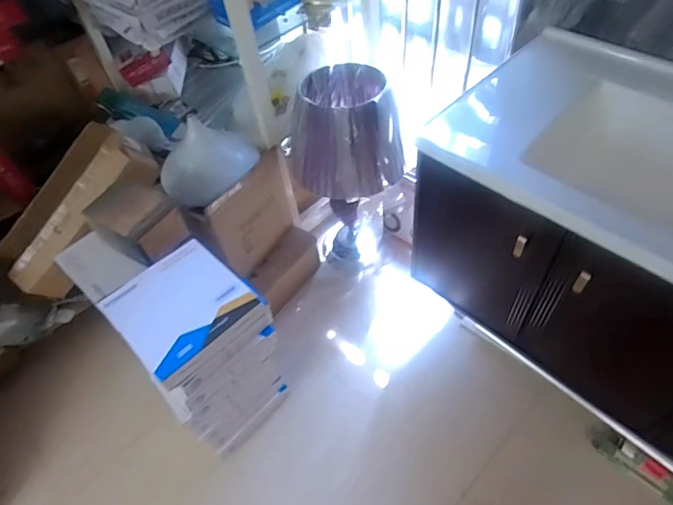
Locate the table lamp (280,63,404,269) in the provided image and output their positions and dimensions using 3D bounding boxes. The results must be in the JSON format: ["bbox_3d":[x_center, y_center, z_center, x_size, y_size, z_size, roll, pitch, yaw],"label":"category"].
[{"bbox_3d":[0.040,-0.232,1.452,0.311,0.642,0.306,-2,53,5],"label":"table lamp"}]

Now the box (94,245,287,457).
[{"bbox_3d":[-0.336,0.275,1.196,0.251,0.529,0.299,36,64,28],"label":"box"}]

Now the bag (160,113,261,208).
[{"bbox_3d":[-0.371,-0.276,1.305,0.277,0.188,0.142,-26,54,-13],"label":"bag"}]

